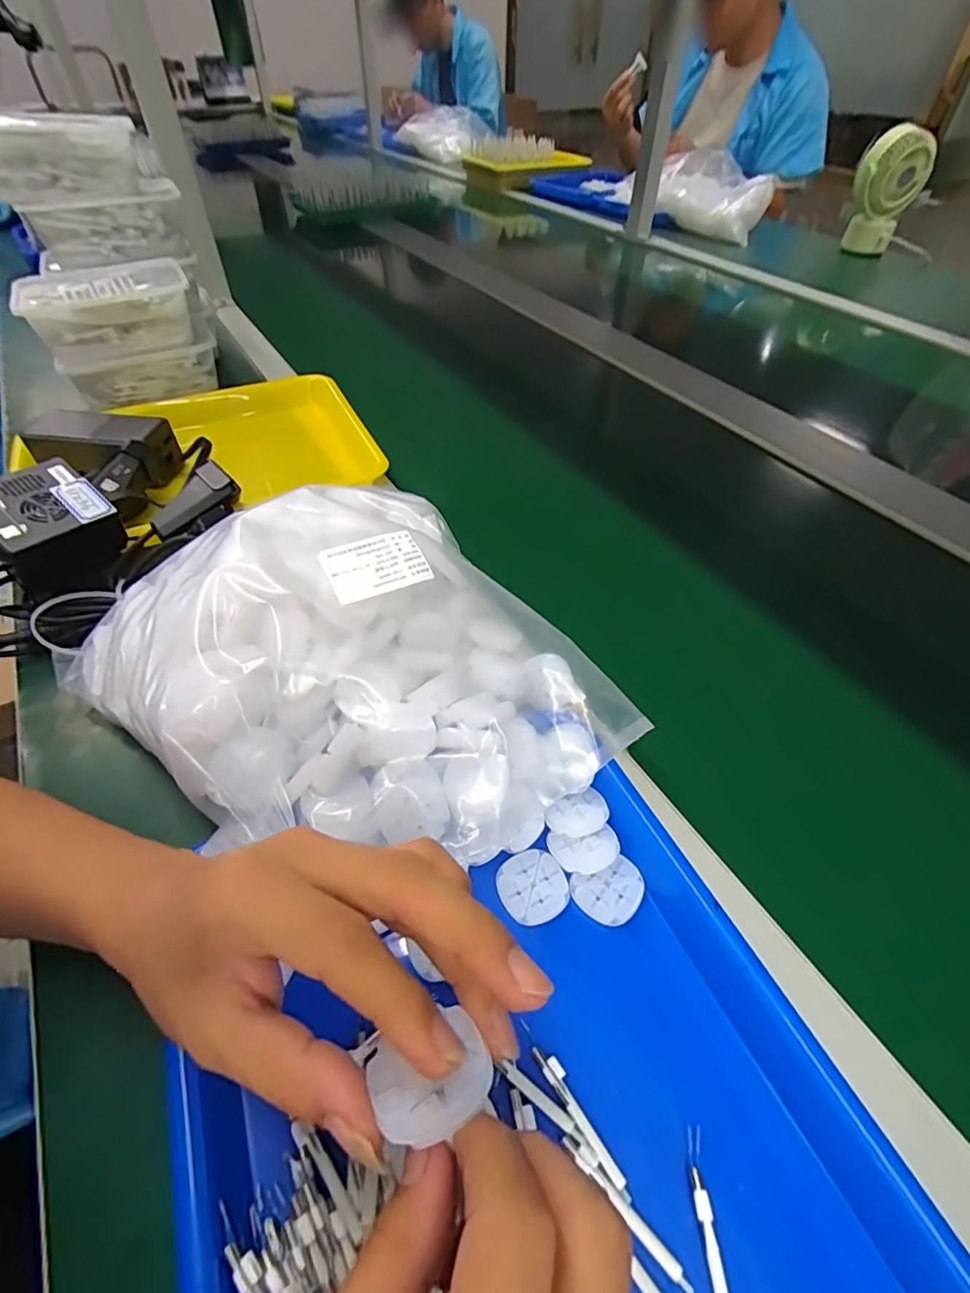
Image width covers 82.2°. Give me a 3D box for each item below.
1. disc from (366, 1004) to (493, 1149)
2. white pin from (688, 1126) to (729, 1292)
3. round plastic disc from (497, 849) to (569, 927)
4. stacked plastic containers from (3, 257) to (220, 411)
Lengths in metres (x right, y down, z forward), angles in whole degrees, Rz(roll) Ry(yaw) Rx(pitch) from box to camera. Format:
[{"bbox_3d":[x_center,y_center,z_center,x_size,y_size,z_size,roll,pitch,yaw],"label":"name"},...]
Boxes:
[{"bbox_3d":[-0.016,0.124,0.162,0.033,0.007,0.029,-19,24,-12],"label":"disc"},{"bbox_3d":[0.085,0.226,0.206,0.008,0.008,0.071,0,48,0],"label":"white pin"},{"bbox_3d":[0.025,0.127,0.294,0.036,0.006,0.033,0,48,0],"label":"round plastic disc"},{"bbox_3d":[-0.420,-0.364,0.651,0.171,0.110,0.111,-17,50,-15],"label":"stacked plastic containers"}]

